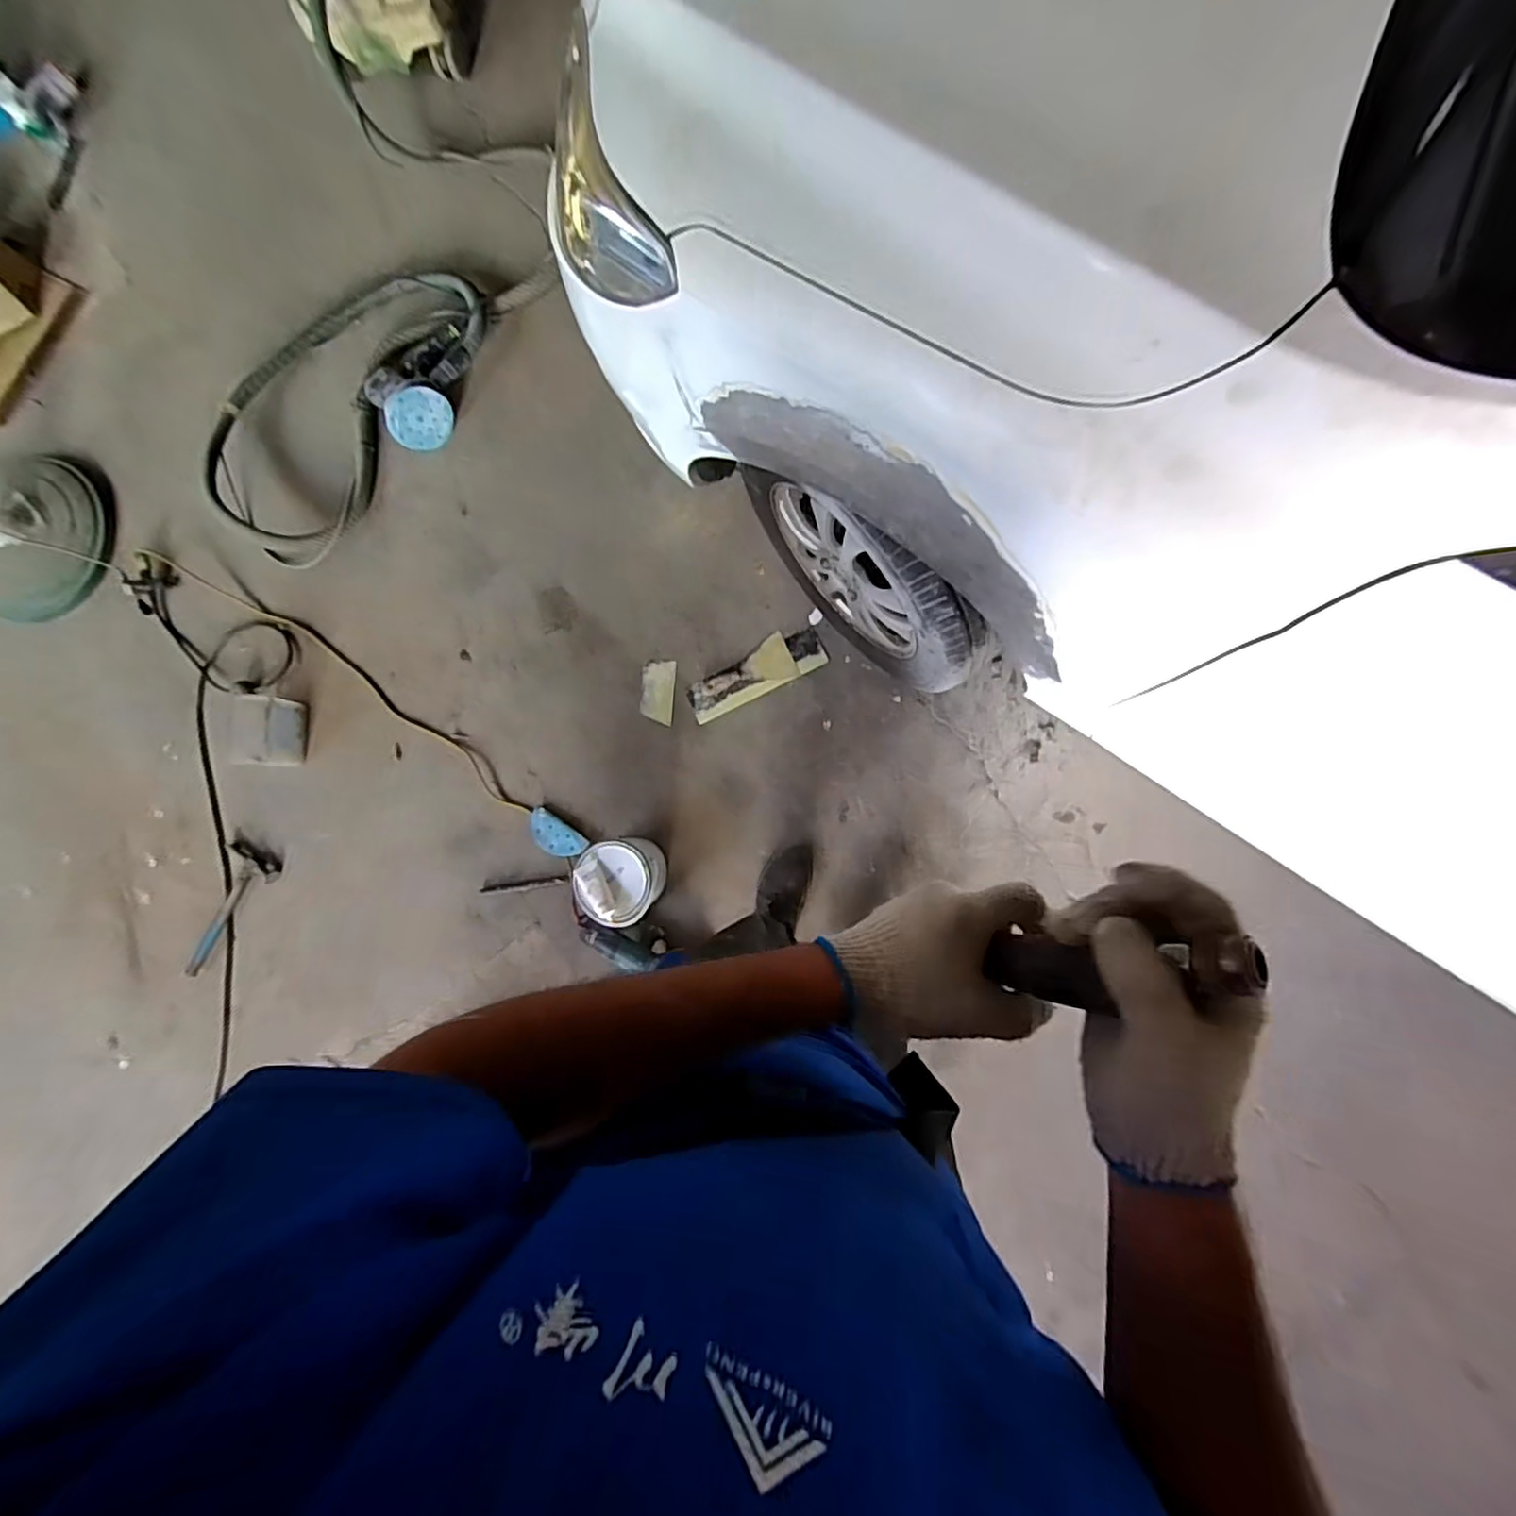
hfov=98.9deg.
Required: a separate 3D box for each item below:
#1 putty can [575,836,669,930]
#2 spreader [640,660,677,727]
[{"bbox_3d":[-0.265,0.241,1.287,0.158,0.147,0.159,0,85,4],"label":"putty can"},{"bbox_3d":[-0.218,-0.143,1.409,0.071,0.004,0.136,4,86,4],"label":"spreader"}]

